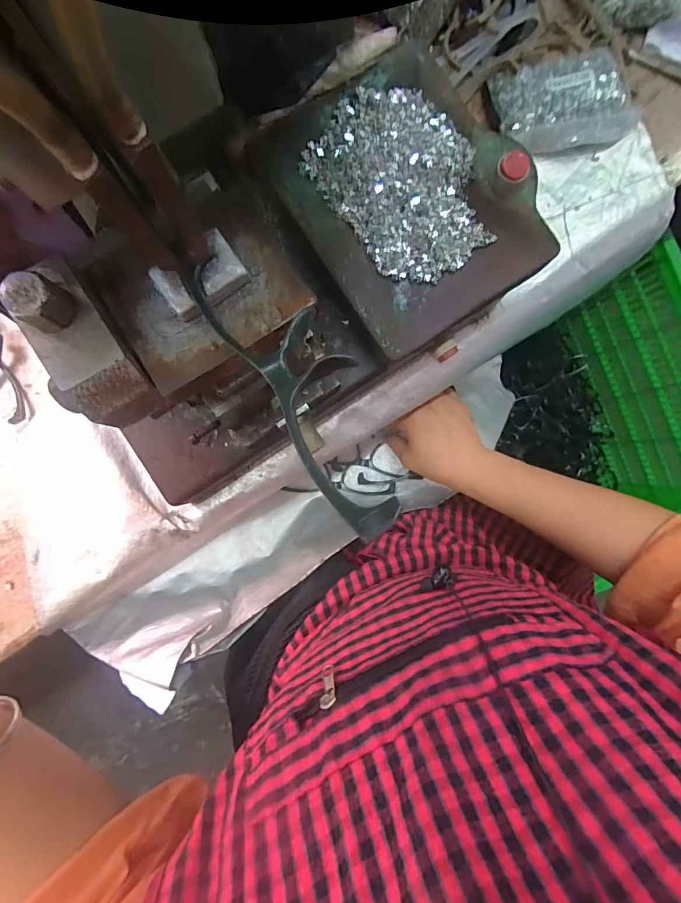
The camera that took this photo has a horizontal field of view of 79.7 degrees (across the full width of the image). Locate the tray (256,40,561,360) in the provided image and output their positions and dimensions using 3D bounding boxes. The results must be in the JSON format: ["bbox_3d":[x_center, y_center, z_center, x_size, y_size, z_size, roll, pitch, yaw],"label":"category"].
[{"bbox_3d":[0.052,-0.190,0.306,0.160,0.018,0.195,-32,89,0],"label":"tray"}]

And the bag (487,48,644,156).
[{"bbox_3d":[0.211,-0.327,0.382,0.128,0.033,0.076,-14,89,0],"label":"bag"}]

